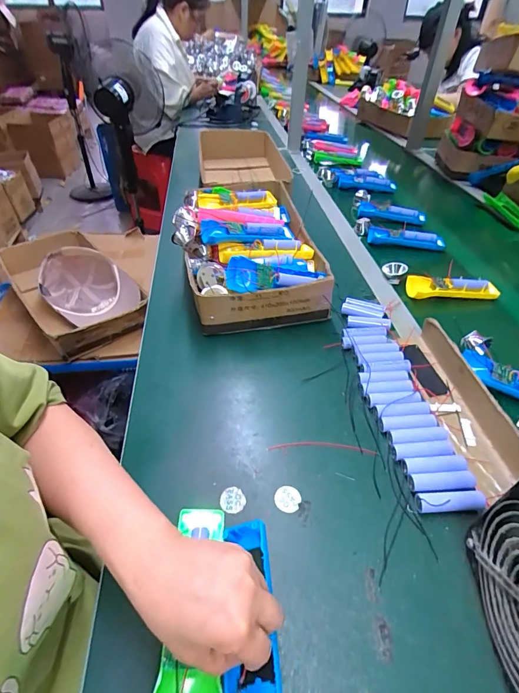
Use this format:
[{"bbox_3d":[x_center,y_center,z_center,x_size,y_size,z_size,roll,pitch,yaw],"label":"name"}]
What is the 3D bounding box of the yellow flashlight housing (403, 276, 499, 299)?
[{"bbox_3d":[0.346,-0.098,0.652,0.156,0.037,0.045,7,44,8],"label":"yellow flashlight housing"}]

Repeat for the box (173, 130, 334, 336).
[{"bbox_3d":[-0.028,-0.200,0.695,0.237,0.119,0.425,-8,44,-8],"label":"box"}]

